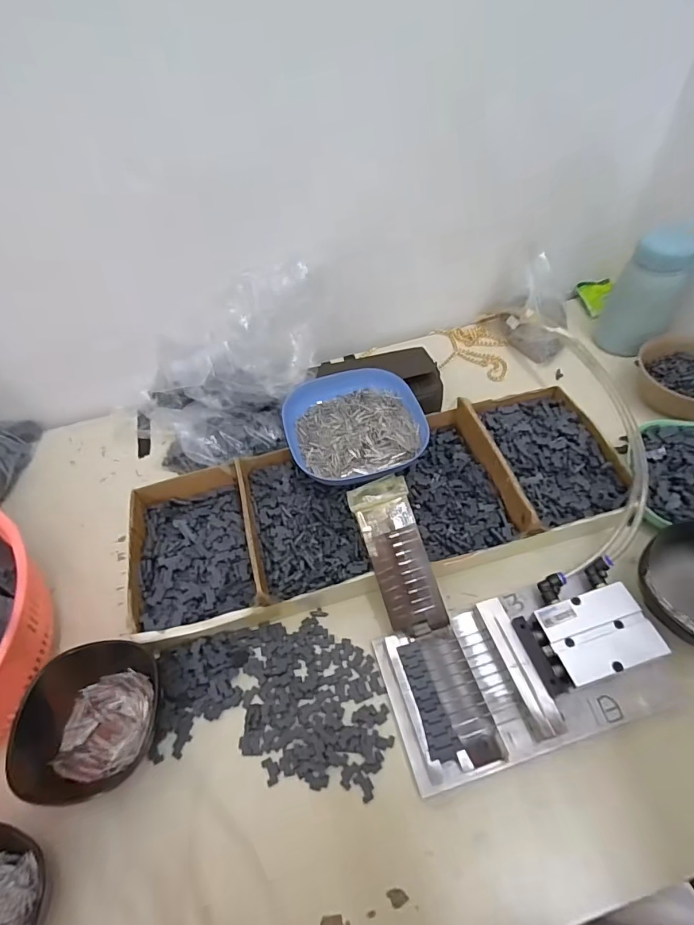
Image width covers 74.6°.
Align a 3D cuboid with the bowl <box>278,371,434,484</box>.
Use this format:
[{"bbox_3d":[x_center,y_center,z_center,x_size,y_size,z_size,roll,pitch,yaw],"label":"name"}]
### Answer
[{"bbox_3d":[0.007,-0.038,0.496,0.139,0.047,0.126,-14,52,-5],"label":"bowl"}]

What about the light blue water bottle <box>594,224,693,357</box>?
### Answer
[{"bbox_3d":[0.382,-0.215,0.569,0.087,0.146,0.077,25,59,23],"label":"light blue water bottle"}]

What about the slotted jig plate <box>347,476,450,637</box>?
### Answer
[{"bbox_3d":[0.046,0.082,0.405,0.050,0.009,0.136,-16,76,-7],"label":"slotted jig plate"}]

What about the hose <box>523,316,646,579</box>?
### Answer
[{"bbox_3d":[0.249,-0.057,0.483,0.081,0.052,0.345,3,53,8],"label":"hose"}]

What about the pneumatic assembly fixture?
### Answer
[{"bbox_3d":[0.142,0.167,0.371,0.214,0.037,0.113,-15,52,-6],"label":"pneumatic assembly fixture"}]

